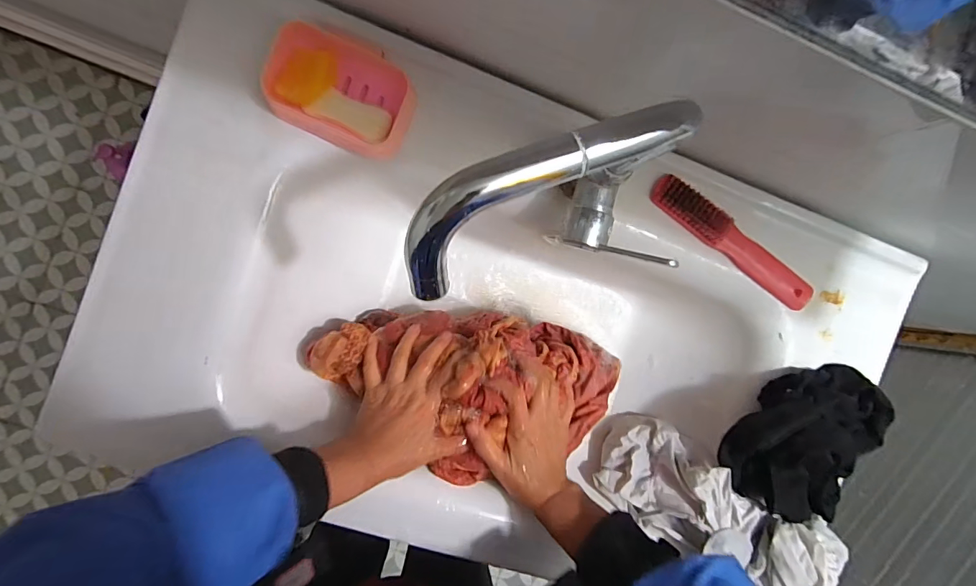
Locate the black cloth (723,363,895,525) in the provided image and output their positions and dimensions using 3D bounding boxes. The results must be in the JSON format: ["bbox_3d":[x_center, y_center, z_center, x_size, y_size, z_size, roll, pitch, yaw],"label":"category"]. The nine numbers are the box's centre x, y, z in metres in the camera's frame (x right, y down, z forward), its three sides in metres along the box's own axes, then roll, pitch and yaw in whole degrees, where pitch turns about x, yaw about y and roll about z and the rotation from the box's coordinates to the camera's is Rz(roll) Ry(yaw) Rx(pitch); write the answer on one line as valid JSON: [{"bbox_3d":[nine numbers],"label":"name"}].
[{"bbox_3d":[0.349,0.158,0.470,0.141,0.056,0.175,36,85,-7],"label":"black cloth"}]

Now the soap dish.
[{"bbox_3d":[-0.133,-0.181,0.398,0.125,0.029,0.084,21,87,-8],"label":"soap dish"}]

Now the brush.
[{"bbox_3d":[0.261,-0.052,0.467,0.213,0.031,0.033,35,85,-7],"label":"brush"}]

